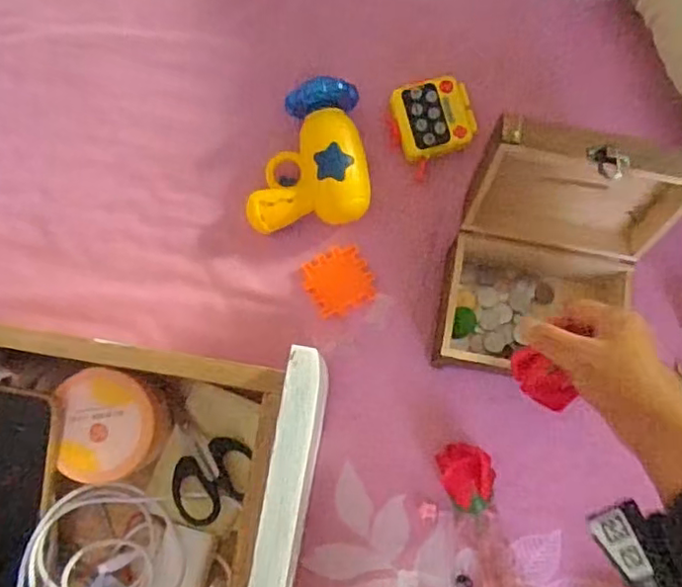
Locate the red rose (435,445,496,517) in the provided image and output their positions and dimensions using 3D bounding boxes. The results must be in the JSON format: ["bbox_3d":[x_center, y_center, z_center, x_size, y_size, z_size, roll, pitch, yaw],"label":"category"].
[{"bbox_3d":[0.099,0.144,0.489,0.040,0.025,0.051,-11,82,-2],"label":"red rose"}]

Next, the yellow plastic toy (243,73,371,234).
[{"bbox_3d":[-0.032,-0.108,0.520,0.106,0.047,0.106,-8,82,-2],"label":"yellow plastic toy"}]

